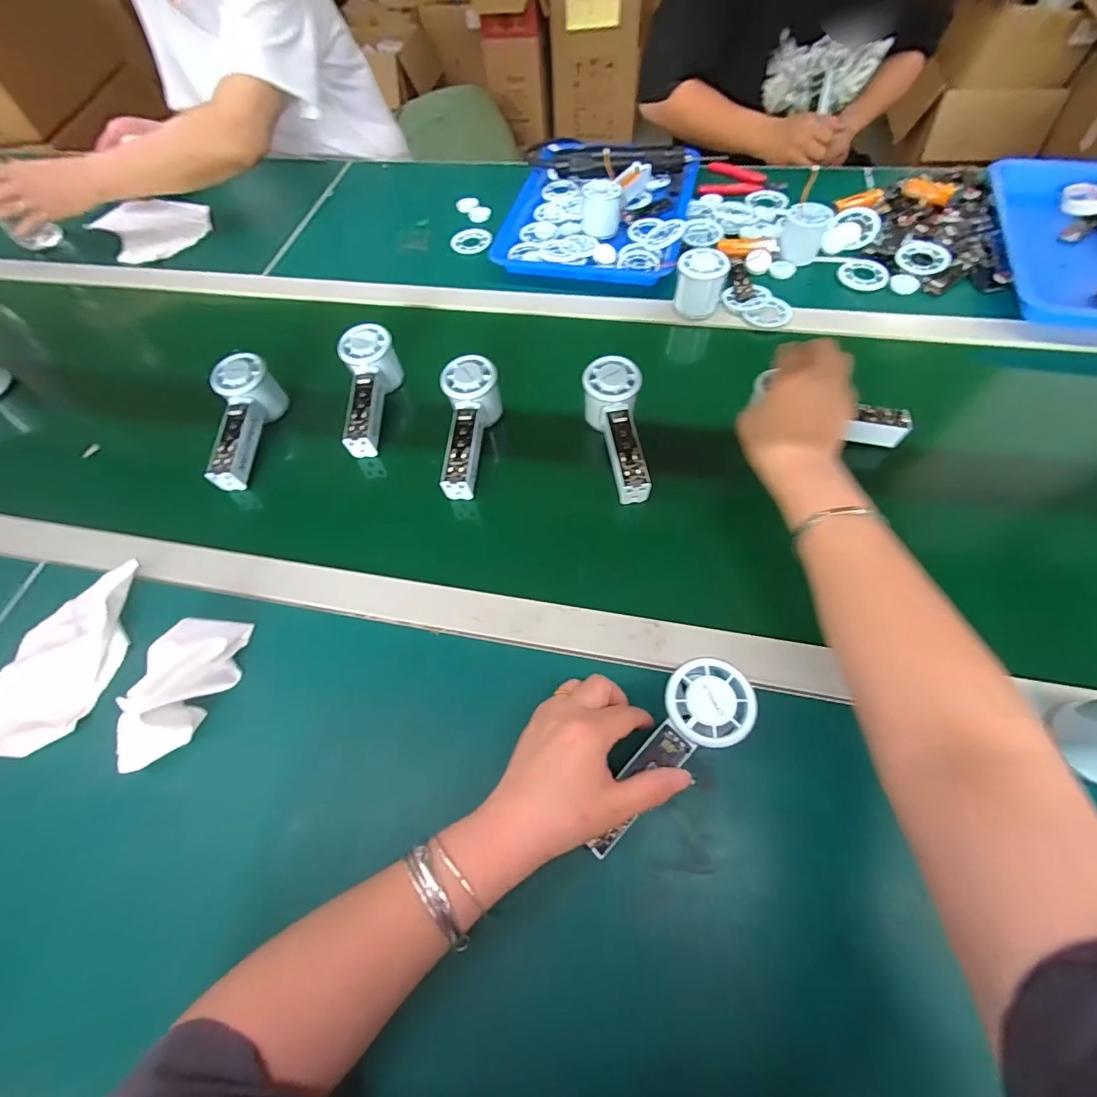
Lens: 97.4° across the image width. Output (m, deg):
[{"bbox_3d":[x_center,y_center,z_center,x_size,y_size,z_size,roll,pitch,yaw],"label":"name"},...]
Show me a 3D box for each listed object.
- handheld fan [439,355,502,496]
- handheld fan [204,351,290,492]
[{"bbox_3d":[-0.085,-0.125,0.514,0.055,0.048,0.152,3,77,6],"label":"handheld fan"},{"bbox_3d":[-0.344,-0.139,0.544,0.053,0.059,0.155,0,75,4],"label":"handheld fan"}]

